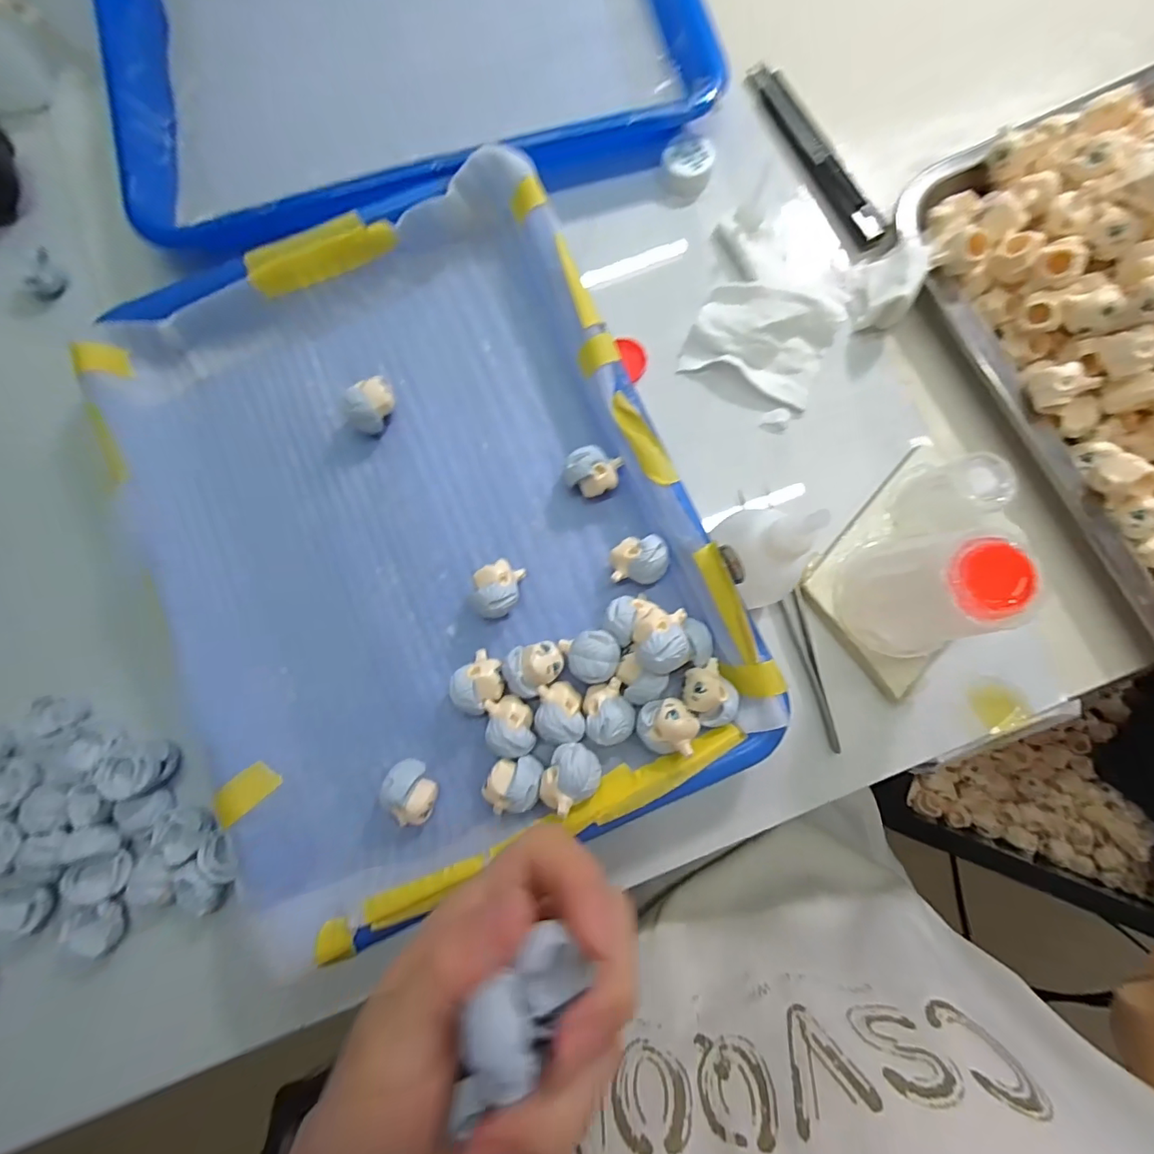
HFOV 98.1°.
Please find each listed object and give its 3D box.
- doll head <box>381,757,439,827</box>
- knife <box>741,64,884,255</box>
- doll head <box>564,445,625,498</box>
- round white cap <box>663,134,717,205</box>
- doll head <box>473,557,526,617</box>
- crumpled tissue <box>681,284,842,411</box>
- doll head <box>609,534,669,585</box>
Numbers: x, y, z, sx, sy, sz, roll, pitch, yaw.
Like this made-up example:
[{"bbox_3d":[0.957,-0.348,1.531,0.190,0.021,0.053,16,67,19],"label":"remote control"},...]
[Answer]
[{"bbox_3d":[-0.077,0.100,0.232,0.020,0.022,0.029,-15,82,0],"label":"doll head"},{"bbox_3d":[0.136,-0.248,0.293,0.022,0.012,0.134,-28,82,-2],"label":"knife"},{"bbox_3d":[0.008,-0.053,0.254,0.026,0.022,0.021,13,83,4],"label":"doll head"},{"bbox_3d":[0.064,-0.235,0.289,0.028,0.011,0.033,10,83,3],"label":"round white cap"},{"bbox_3d":[-0.039,0.006,0.246,0.021,0.023,0.029,7,82,3],"label":"doll head"},{"bbox_3d":[0.100,-0.129,0.270,0.071,0.014,0.054,25,84,5],"label":"crumpled tissue"},{"bbox_3d":[0.031,-0.008,0.248,0.027,0.021,0.022,-3,82,2],"label":"doll head"}]

